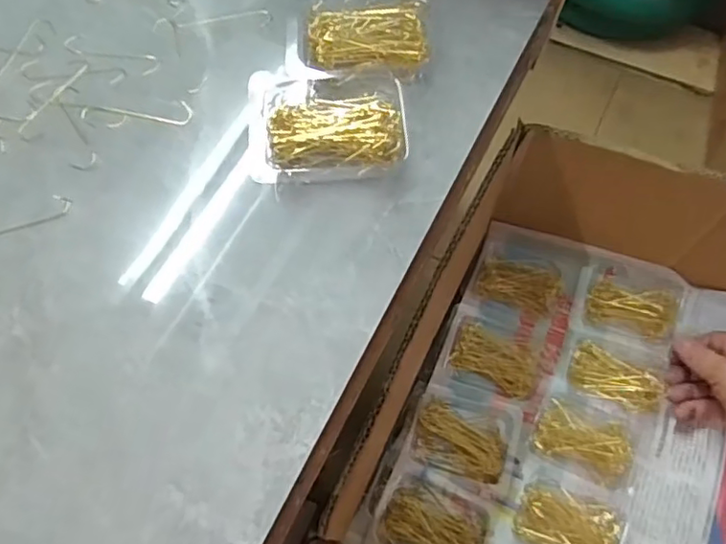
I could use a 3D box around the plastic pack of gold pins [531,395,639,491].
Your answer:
[{"bbox_3d":[0.180,0.134,0.475,0.078,0.020,0.054,21,68,9],"label":"plastic pack of gold pins"}]

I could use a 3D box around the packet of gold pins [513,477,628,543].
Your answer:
[{"bbox_3d":[0.157,0.190,0.449,0.080,0.021,0.055,24,69,10],"label":"packet of gold pins"}]

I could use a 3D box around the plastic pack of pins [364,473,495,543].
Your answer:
[{"bbox_3d":[0.052,0.202,0.463,0.085,0.017,0.073,23,69,9],"label":"plastic pack of pins"}]

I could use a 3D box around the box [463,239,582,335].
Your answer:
[{"bbox_3d":[0.147,0.011,0.546,0.089,0.028,0.070,18,68,8],"label":"box"}]

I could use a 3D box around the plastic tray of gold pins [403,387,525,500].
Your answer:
[{"bbox_3d":[0.082,0.135,0.487,0.082,0.025,0.074,16,68,7],"label":"plastic tray of gold pins"}]

